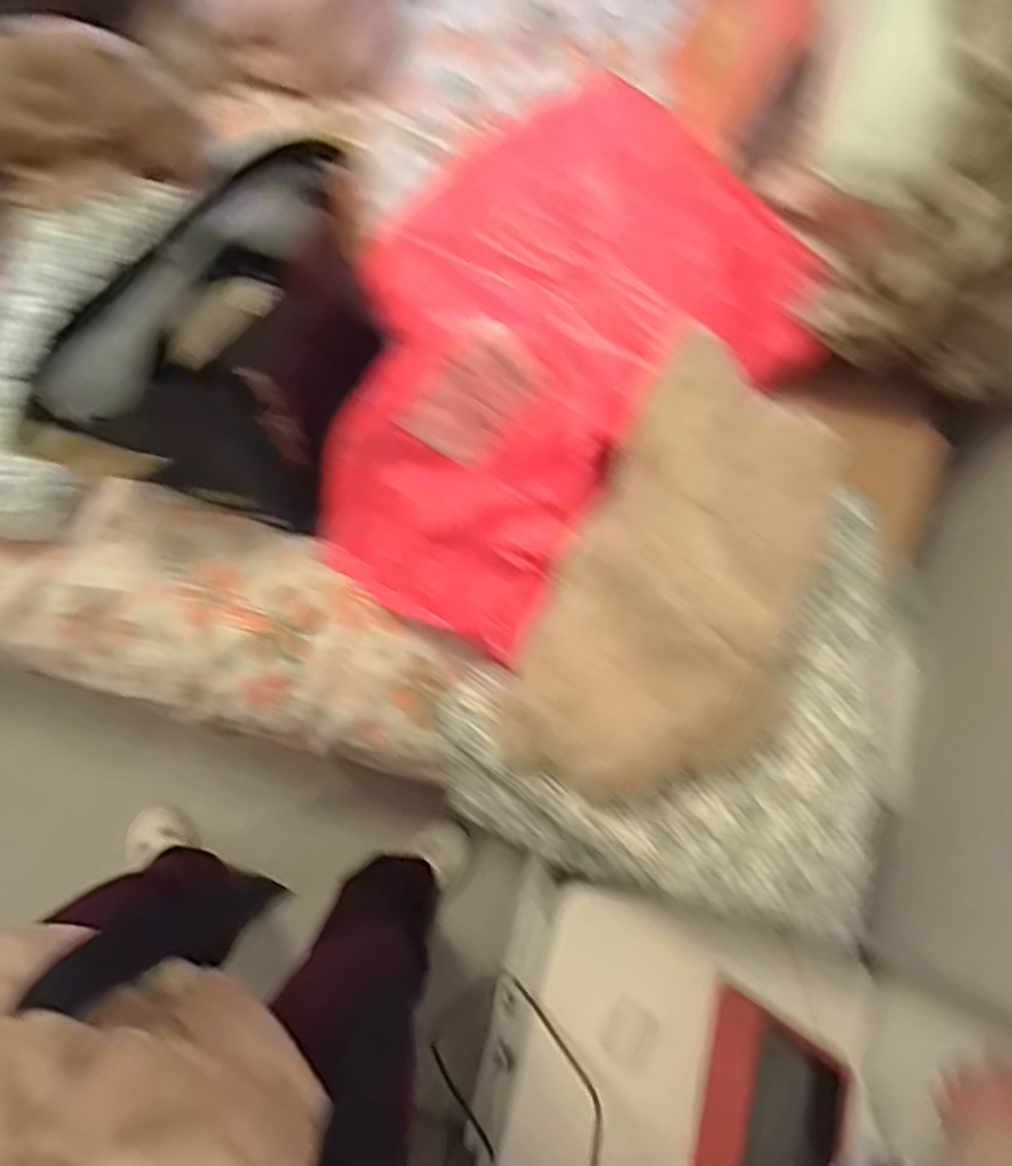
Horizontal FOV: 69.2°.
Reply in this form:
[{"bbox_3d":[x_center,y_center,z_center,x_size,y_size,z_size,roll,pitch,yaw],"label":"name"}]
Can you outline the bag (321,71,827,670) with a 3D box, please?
[{"bbox_3d":[0.029,-0.185,0.687,0.314,0.206,0.476,45,82,7],"label":"bag"}]

